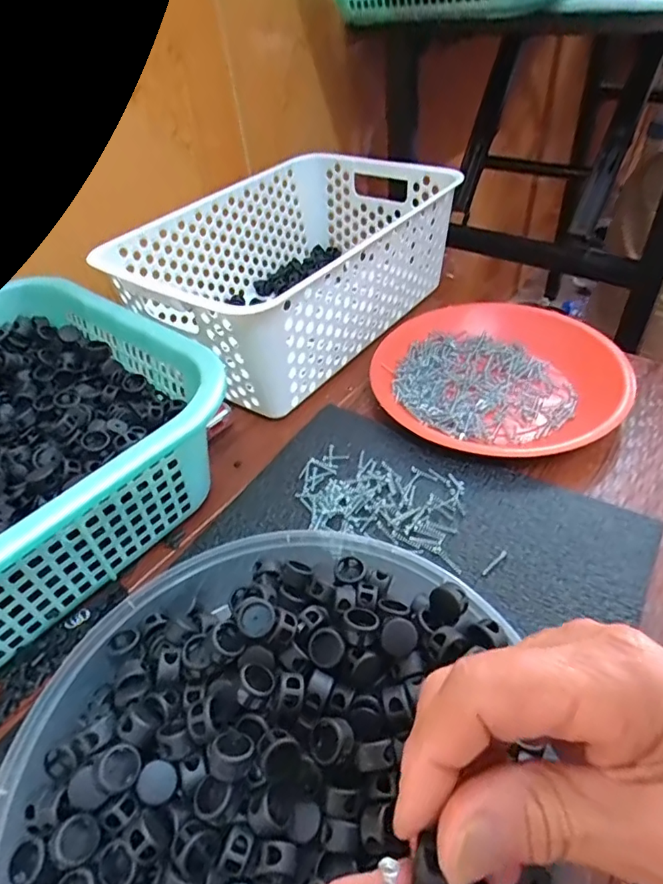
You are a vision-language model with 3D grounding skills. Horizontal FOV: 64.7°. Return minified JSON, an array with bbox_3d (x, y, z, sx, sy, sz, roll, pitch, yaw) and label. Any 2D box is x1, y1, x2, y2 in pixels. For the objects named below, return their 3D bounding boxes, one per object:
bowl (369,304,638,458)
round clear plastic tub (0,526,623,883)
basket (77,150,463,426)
[{"bbox_3d":[0.129,-0.054,0.420,0.184,0.034,0.175,-3,45,3],"label":"bowl"},{"bbox_3d":[-0.031,0.142,0.227,0.213,0.052,0.224,-3,45,3],"label":"round clear plastic tub"},{"bbox_3d":[-0.036,-0.163,0.499,0.198,0.107,0.289,29,54,30],"label":"basket"}]

